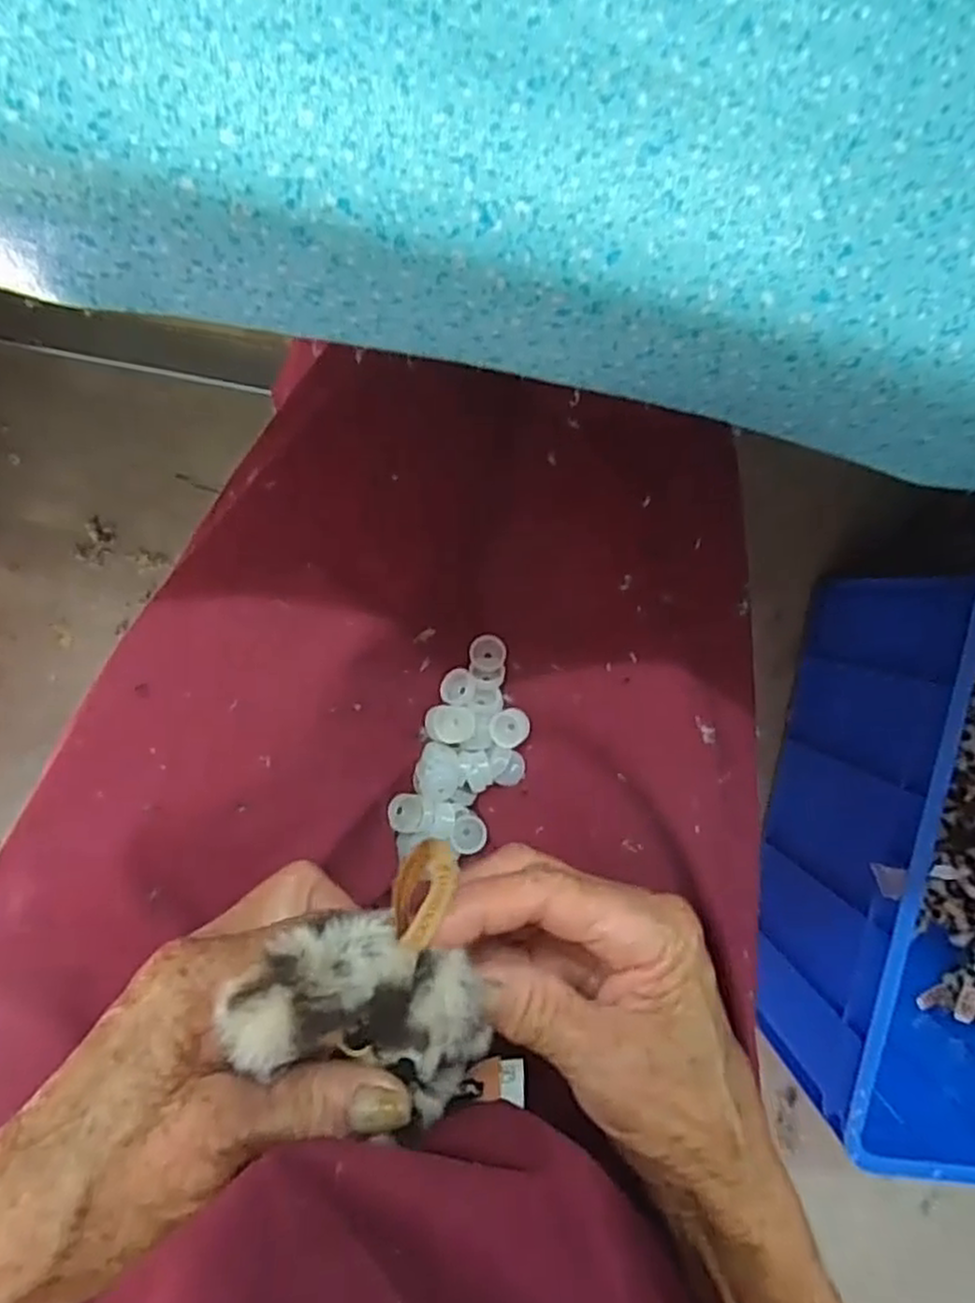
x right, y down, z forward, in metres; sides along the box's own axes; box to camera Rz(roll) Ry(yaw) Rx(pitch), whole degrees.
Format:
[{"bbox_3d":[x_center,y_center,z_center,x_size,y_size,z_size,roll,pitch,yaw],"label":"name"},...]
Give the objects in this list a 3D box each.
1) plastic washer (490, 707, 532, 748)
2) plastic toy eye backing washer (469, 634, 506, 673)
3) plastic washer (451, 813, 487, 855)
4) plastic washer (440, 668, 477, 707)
[{"bbox_3d":[0.010,0.035,0.343,0.018,0.004,0.018,-1,97,-7],"label":"plastic washer"},{"bbox_3d":[0.000,0.001,0.347,0.016,0.004,0.016,-1,97,-7],"label":"plastic toy eye backing washer"},{"bbox_3d":[-0.009,0.082,0.338,0.015,0.004,0.017,0,75,-4],"label":"plastic washer"},{"bbox_3d":[-0.013,0.016,0.341,0.016,0.006,0.016,-1,97,-7],"label":"plastic washer"}]

